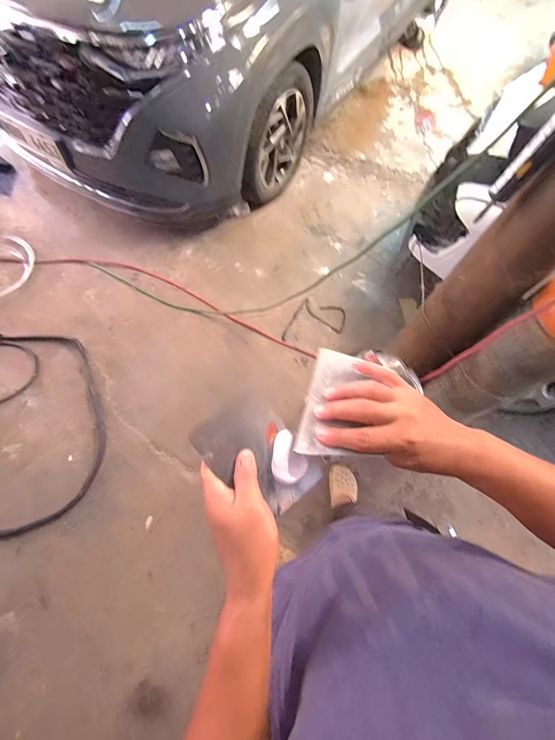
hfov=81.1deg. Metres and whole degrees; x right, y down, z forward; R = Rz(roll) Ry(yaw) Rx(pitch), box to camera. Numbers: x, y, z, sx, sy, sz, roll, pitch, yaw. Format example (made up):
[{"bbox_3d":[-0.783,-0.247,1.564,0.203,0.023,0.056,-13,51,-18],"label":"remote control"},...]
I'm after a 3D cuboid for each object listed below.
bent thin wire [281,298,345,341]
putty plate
[{"bbox_3d":[0.210,-0.251,1.760,0.290,0.040,0.303,17,66,5],"label":"bent thin wire"},{"bbox_3d":[-0.022,0.093,0.359,0.094,0.016,0.131,-37,82,-28],"label":"putty plate"}]

